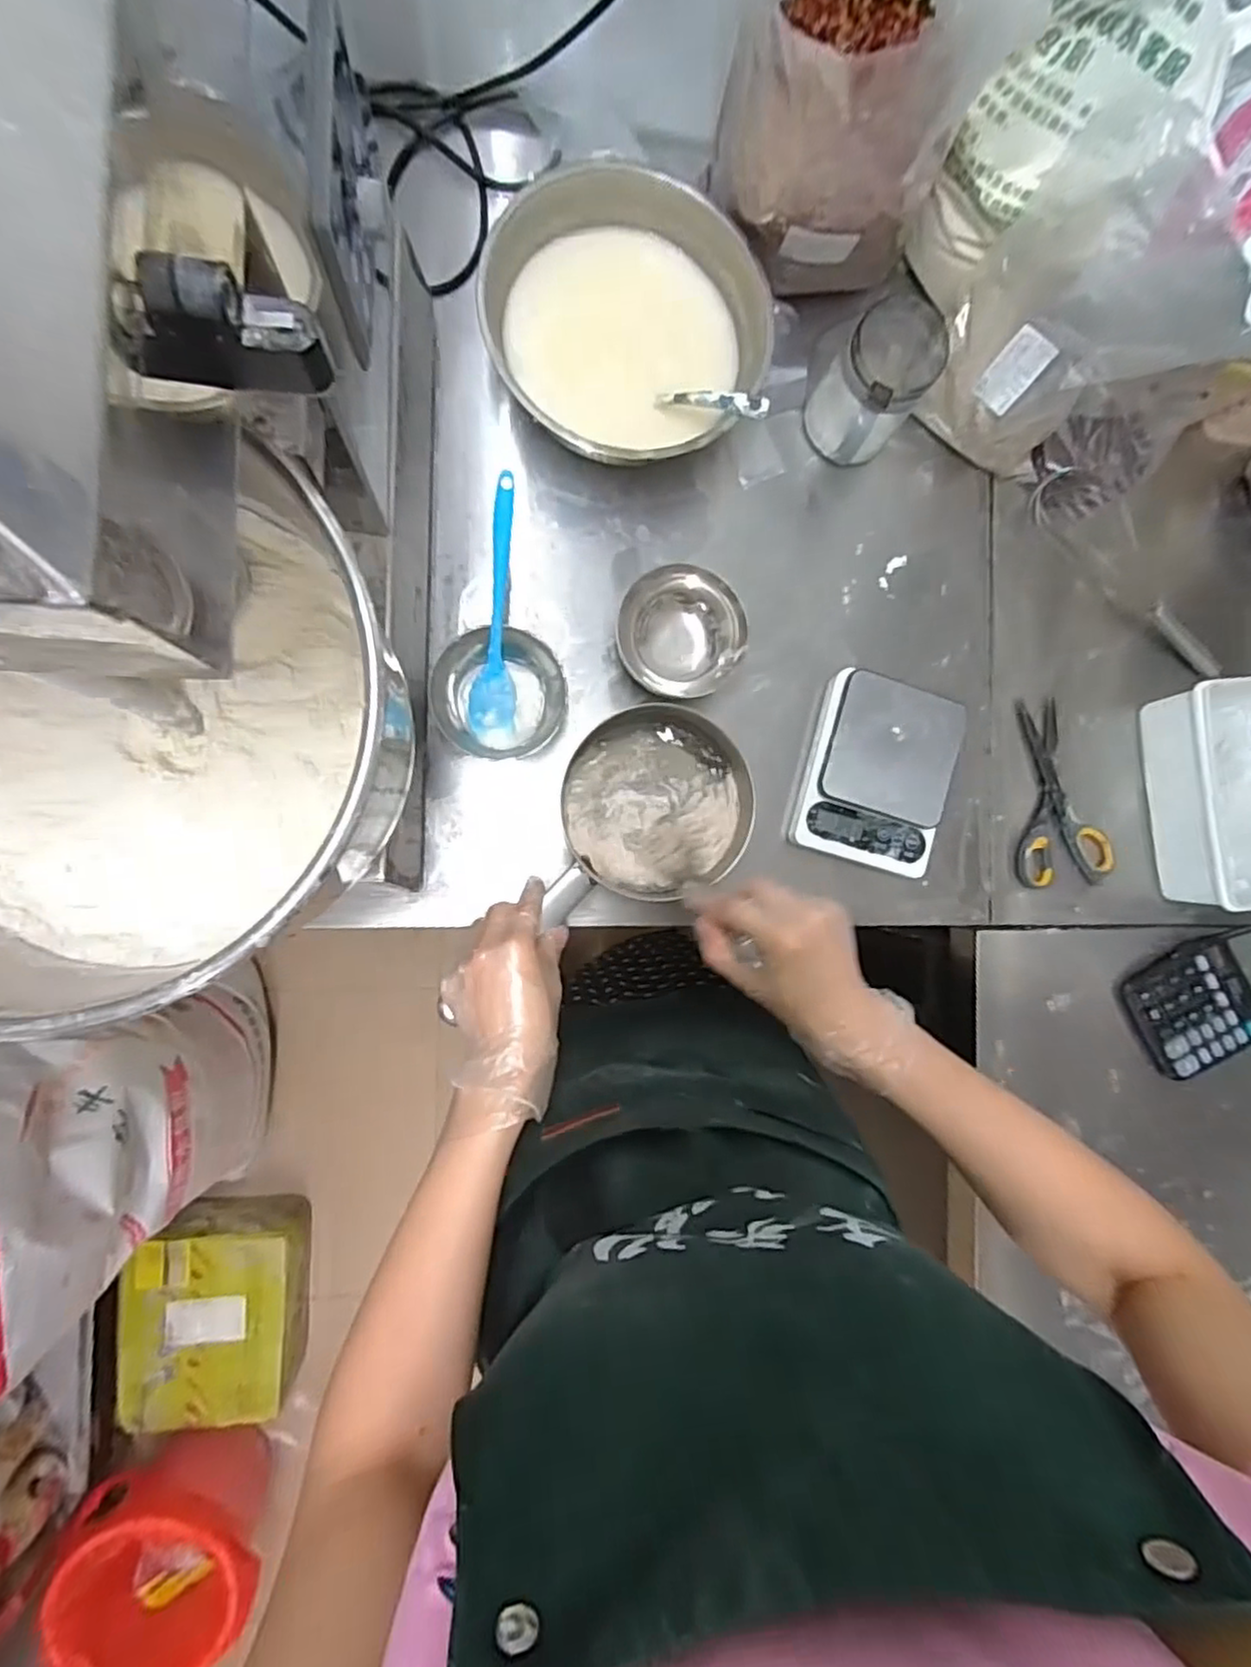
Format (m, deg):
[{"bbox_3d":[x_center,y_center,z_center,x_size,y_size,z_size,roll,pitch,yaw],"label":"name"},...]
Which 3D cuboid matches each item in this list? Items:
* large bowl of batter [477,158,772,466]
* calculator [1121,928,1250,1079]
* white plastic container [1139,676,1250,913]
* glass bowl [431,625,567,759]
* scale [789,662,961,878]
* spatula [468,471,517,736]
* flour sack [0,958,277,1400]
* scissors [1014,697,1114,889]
[{"bbox_3d":[-0.002,-0.419,0.585,0.234,0.094,0.218,0,89,-8],"label":"large bowl of batter"},{"bbox_3d":[0.601,0.176,0.695,0.146,0.050,0.122,-25,92,-8],"label":"calculator"},{"bbox_3d":[0.616,-0.039,0.674,0.151,0.076,0.223,-10,90,-8],"label":"white plastic container"},{"bbox_3d":[-0.109,-0.119,0.590,0.107,0.055,0.102,0,89,-8],"label":"glass bowl"},{"bbox_3d":[0.241,-0.057,0.639,0.136,0.038,0.169,16,87,-8],"label":"scale"},{"bbox_3d":[-0.108,-0.183,0.558,0.038,0.014,0.201,2,108,-8],"label":"spatula"},{"bbox_3d":[-0.711,0.438,0.920,0.219,0.690,0.395,3,88,-8],"label":"flour sack"},{"bbox_3d":[0.442,-0.041,0.685,0.102,0.010,0.187,-2,89,-8],"label":"scissors"}]

